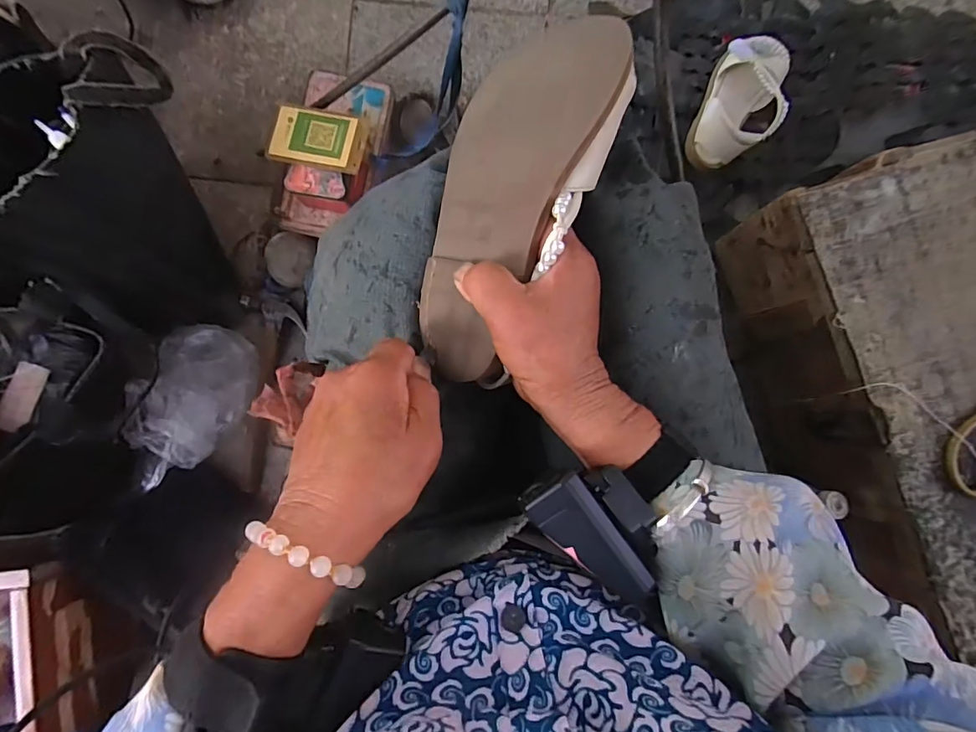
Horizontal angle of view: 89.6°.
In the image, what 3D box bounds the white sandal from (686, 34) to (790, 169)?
[{"bbox_3d":[0.336,-0.344,0.653,0.099,0.074,0.185,23,88,-1],"label":"white sandal"}]

